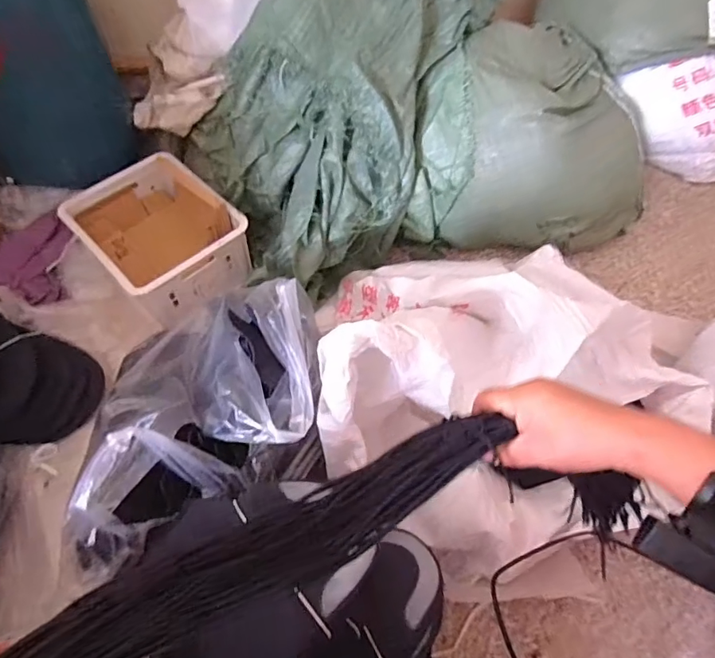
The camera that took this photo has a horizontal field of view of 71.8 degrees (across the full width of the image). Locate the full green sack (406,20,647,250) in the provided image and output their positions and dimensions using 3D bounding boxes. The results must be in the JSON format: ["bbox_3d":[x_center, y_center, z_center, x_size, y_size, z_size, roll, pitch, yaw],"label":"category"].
[{"bbox_3d":[0.362,-0.383,1.002,0.495,0.279,0.353,2,58,3],"label":"full green sack"}]

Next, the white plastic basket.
[{"bbox_3d":[-0.387,-0.180,0.969,0.312,0.148,0.243,36,66,21],"label":"white plastic basket"}]

